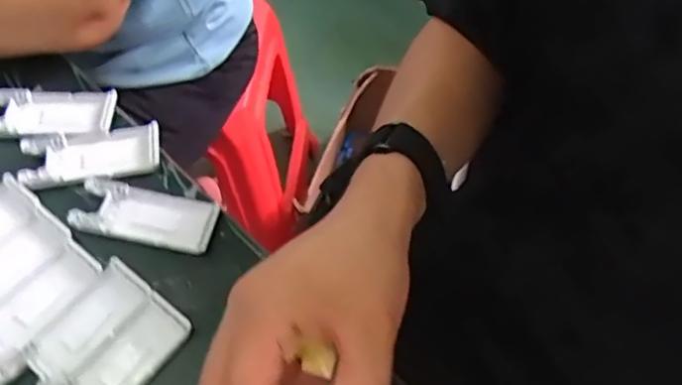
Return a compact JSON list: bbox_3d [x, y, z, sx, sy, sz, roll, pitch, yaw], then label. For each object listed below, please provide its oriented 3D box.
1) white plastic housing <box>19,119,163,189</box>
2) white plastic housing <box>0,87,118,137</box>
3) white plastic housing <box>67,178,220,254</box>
[{"bbox_3d":[-0.193,-0.028,0.468,0.103,0.018,0.043,-12,61,-5],"label":"white plastic housing"},{"bbox_3d":[-0.235,-0.065,0.482,0.101,0.012,0.041,1,61,2],"label":"white plastic housing"},{"bbox_3d":[-0.143,0.017,0.440,0.104,0.006,0.040,10,61,7],"label":"white plastic housing"}]

